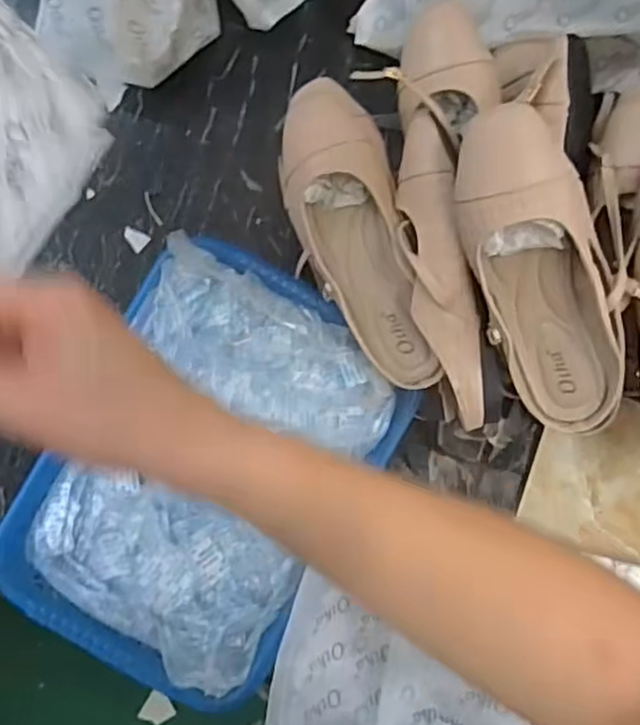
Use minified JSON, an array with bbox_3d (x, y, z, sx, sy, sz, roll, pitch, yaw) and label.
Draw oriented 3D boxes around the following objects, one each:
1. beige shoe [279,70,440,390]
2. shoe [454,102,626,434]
[{"bbox_3d":[0.024,-0.096,0.511,0.081,0.058,0.236,-12,88,1],"label":"beige shoe"},{"bbox_3d":[0.149,-0.051,0.466,0.075,0.050,0.236,-25,113,0],"label":"shoe"}]

